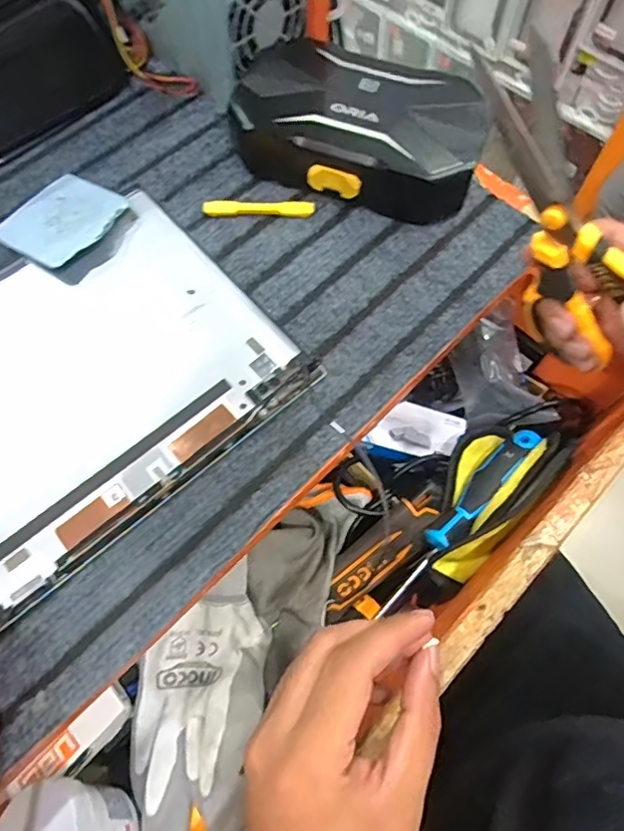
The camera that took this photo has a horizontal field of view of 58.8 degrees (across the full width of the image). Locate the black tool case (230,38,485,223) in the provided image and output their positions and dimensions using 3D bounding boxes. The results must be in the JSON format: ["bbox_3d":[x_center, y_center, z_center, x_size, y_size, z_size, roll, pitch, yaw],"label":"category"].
[{"bbox_3d":[0.035,-0.212,0.414,0.182,0.052,0.109,24,69,9],"label":"black tool case"}]

